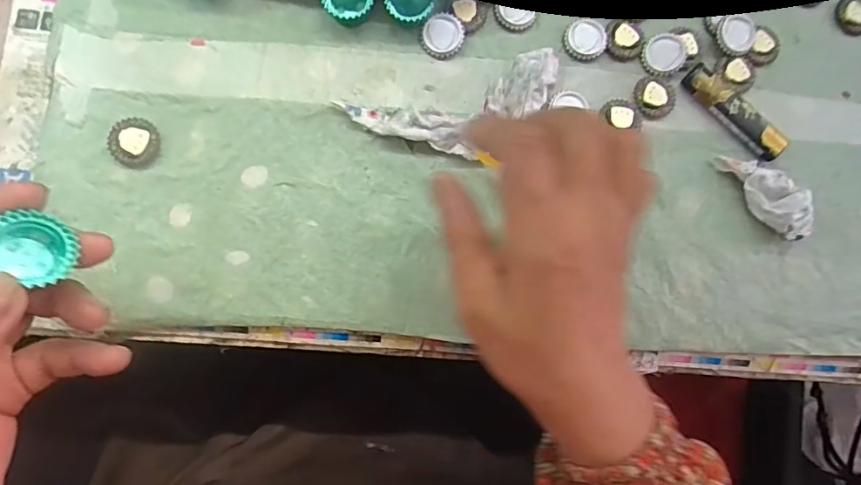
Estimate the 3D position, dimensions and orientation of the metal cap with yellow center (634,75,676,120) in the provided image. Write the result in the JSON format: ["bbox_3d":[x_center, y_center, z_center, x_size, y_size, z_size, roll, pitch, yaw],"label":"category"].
[{"bbox_3d":[0.151,-0.099,0.336,0.028,0.004,0.031,10,82,-4],"label":"metal cap with yellow center"}]

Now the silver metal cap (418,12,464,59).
[{"bbox_3d":[0.008,-0.136,0.330,0.028,0.009,0.029,1,83,-5],"label":"silver metal cap"}]

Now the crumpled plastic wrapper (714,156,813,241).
[{"bbox_3d":[0.216,-0.032,0.325,0.029,0.023,0.067,-44,87,-8],"label":"crumpled plastic wrapper"}]

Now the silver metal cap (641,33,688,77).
[{"bbox_3d":[0.158,-0.127,0.339,0.027,0.008,0.026,0,82,-4],"label":"silver metal cap"}]

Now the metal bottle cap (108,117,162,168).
[{"bbox_3d":[-0.179,-0.061,0.304,0.030,0.006,0.028,1,83,-5],"label":"metal bottle cap"}]

